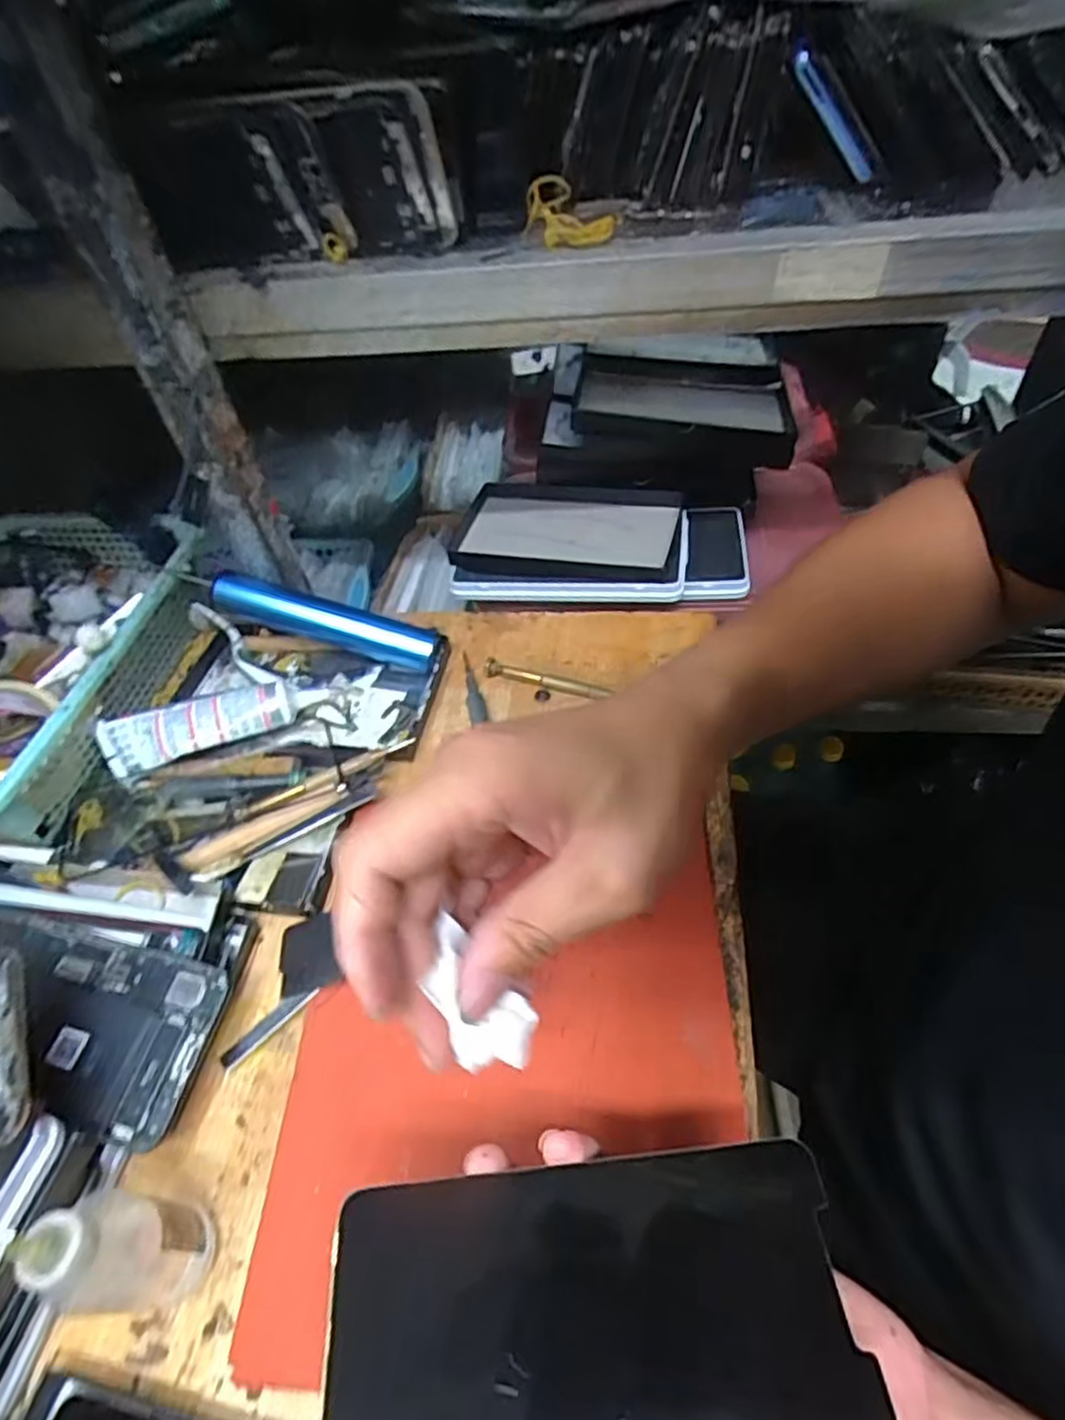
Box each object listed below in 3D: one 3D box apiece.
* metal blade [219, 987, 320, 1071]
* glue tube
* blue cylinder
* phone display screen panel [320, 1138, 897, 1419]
[{"bbox_3d":[-0.129,0.155,0.340,0.051,0.006,0.009,-36,58,-26],"label":"metal blade"},{"bbox_3d":[-0.201,0.010,0.443,0.136,0.031,0.033,-16,50,-8],"label":"glue tube"},{"bbox_3d":[-0.143,-0.062,0.480,0.155,0.027,0.023,16,50,-3],"label":"blue cylinder"},{"bbox_3d":[0.016,0.171,0.200,0.146,0.008,0.069,-6,49,-3],"label":"phone display screen panel"}]

